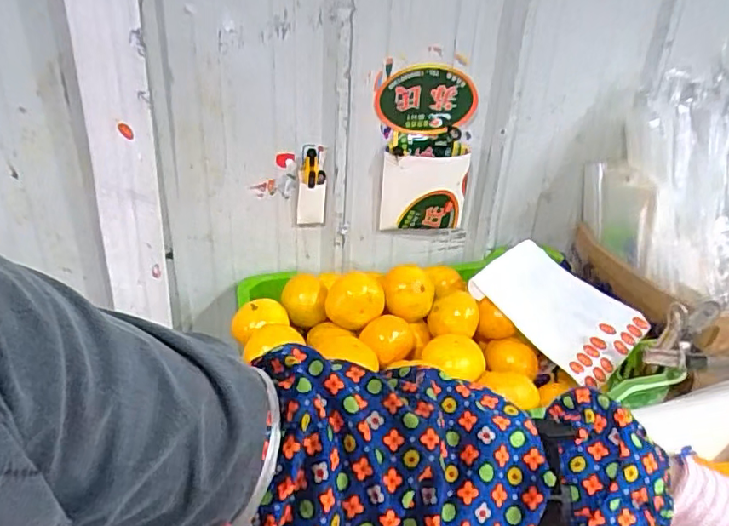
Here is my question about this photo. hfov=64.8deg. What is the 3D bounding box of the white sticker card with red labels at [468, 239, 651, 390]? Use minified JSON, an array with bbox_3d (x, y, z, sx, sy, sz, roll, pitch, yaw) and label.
[{"bbox_3d":[0.239,0.055,0.709,0.189,0.024,0.122,41,64,16],"label":"white sticker card with red labels"}]

